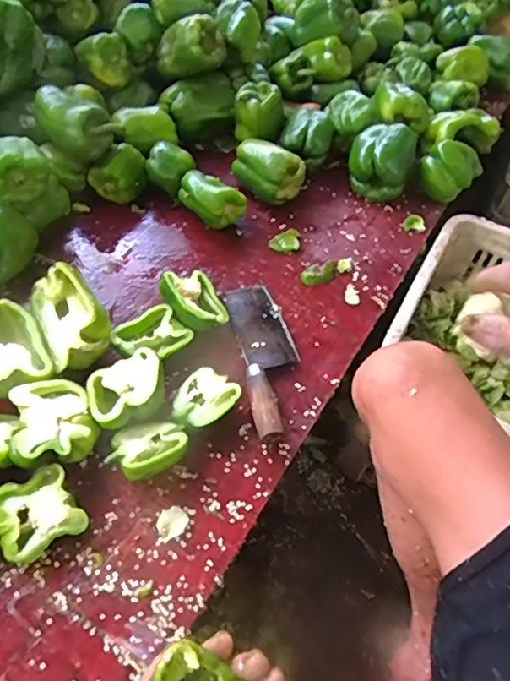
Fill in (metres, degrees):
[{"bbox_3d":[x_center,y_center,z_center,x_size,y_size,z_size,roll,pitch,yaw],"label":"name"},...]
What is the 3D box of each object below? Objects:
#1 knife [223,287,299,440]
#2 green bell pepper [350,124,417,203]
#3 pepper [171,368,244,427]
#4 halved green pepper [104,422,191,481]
[{"bbox_3d":[0.015,0.013,0.631,0.070,0.028,0.214,-9,56,-11],"label":"knife"},{"bbox_3d":[0.188,-0.267,0.807,0.094,0.086,0.085,21,56,10],"label":"green bell pepper"},{"bbox_3d":[-0.055,0.065,0.587,0.057,0.030,0.069,35,59,18],"label":"pepper"},{"bbox_3d":[-0.107,0.111,0.543,0.078,0.040,0.060,-22,60,-19],"label":"halved green pepper"}]

